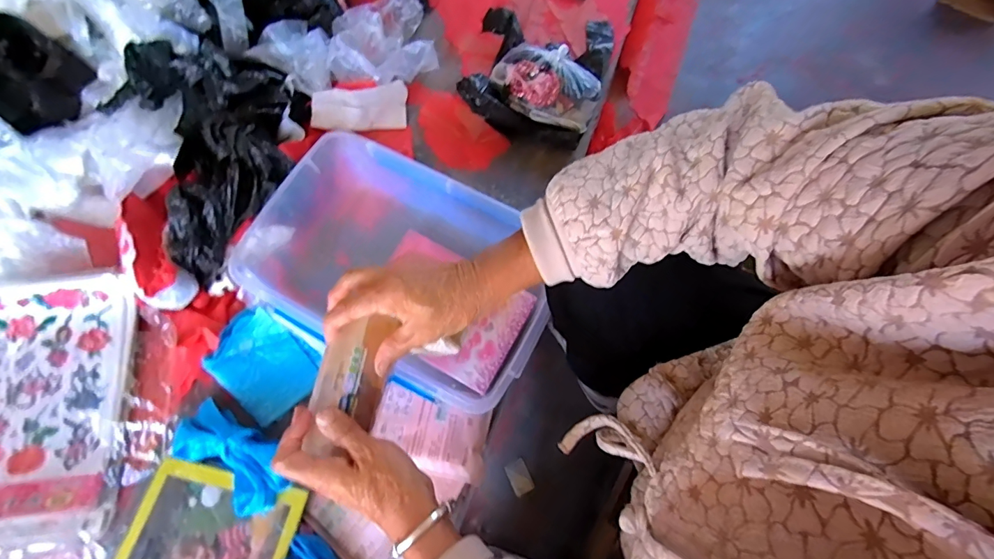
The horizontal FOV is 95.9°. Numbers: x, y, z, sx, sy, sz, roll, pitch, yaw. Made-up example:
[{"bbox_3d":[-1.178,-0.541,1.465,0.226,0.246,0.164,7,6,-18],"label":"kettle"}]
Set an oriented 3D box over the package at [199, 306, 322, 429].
[{"bbox_3d":[-0.309,0.109,0.586,0.143,0.034,0.109,39,76,12],"label":"package"}]

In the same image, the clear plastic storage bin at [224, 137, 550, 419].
[{"bbox_3d":[-0.131,-0.020,0.586,0.342,0.121,0.234,27,74,8],"label":"clear plastic storage bin"}]

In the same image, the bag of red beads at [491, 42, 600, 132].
[{"bbox_3d":[0.079,-0.314,0.711,0.174,0.057,0.109,27,74,9],"label":"bag of red beads"}]

